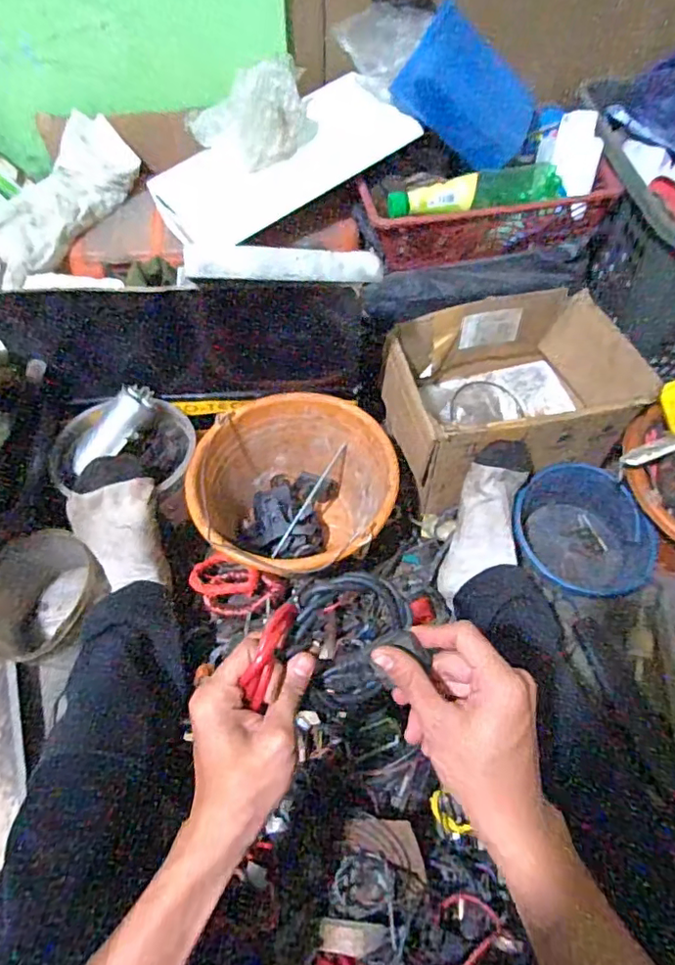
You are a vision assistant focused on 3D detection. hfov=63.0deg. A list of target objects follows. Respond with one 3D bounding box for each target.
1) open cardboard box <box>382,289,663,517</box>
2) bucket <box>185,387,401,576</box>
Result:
[{"bbox_3d":[0.233,-0.118,0.777,0.323,0.141,0.246,-13,60,-8],"label":"open cardboard box"},{"bbox_3d":[-0.054,0.027,0.747,0.253,0.166,0.234,-1,59,-1],"label":"bucket"}]

